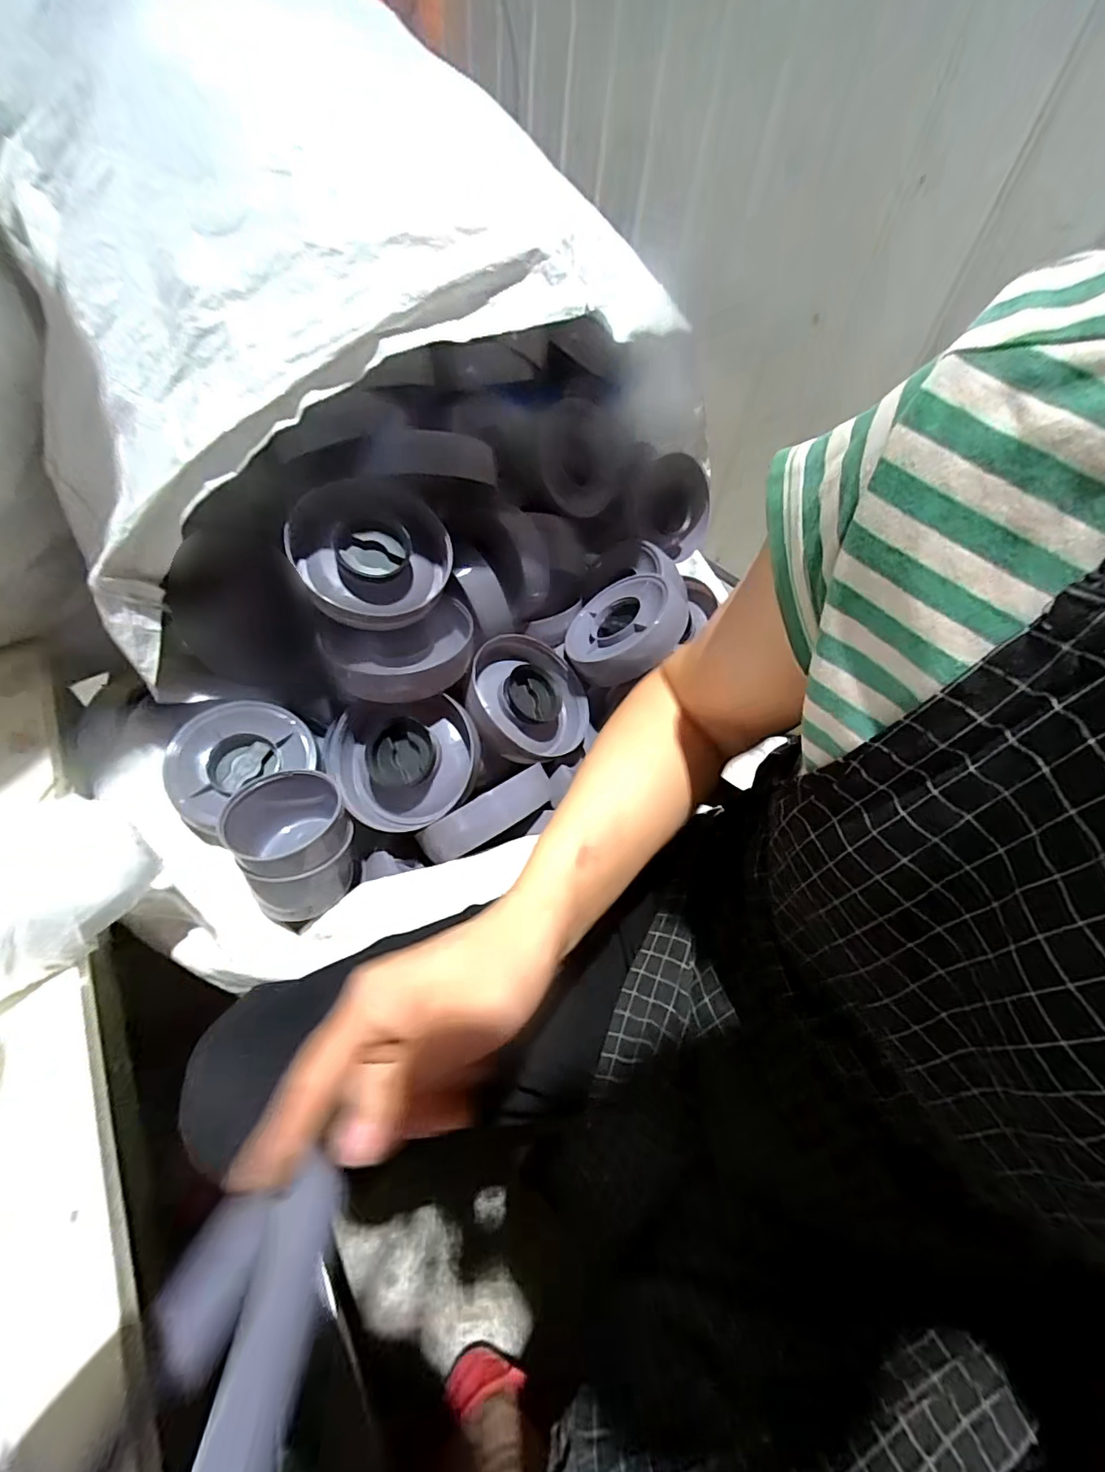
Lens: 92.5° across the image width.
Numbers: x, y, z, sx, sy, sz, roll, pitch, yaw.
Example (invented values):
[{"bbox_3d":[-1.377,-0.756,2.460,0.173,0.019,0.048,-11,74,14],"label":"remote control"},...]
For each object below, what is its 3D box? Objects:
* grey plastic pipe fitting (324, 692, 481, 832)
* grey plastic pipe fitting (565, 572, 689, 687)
[{"bbox_3d":[-0.160,0.031,0.580,0.149,0.060,0.150,-6,78,4],"label":"grey plastic pipe fitting"},{"bbox_3d":[0.091,-0.143,0.671,0.153,0.036,0.148,-21,49,22],"label":"grey plastic pipe fitting"}]

